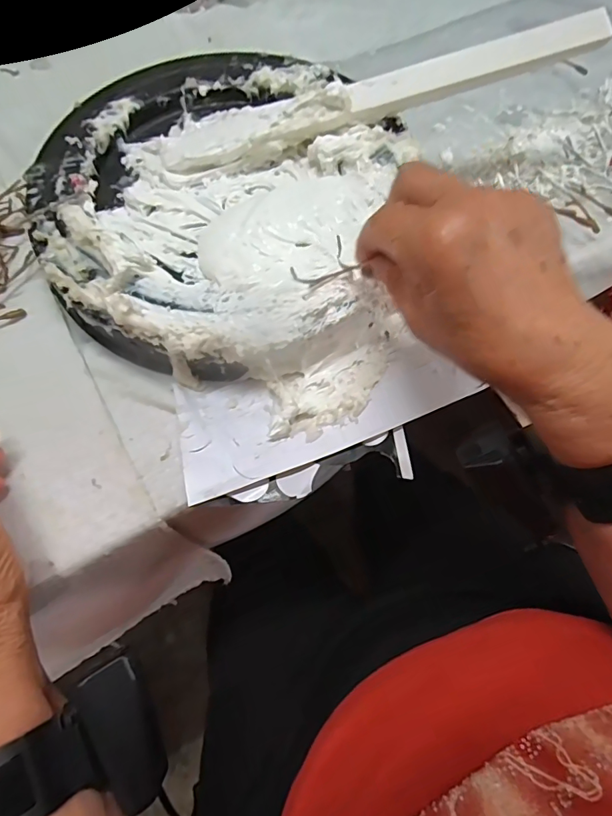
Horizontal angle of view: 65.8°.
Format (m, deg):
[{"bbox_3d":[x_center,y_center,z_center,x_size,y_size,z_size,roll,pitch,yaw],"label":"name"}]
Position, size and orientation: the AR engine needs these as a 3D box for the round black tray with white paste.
[{"bbox_3d":[-0.059,-0.156,0.343,0.249,0.064,0.269,0,68,-1],"label":"round black tray with white paste"}]

